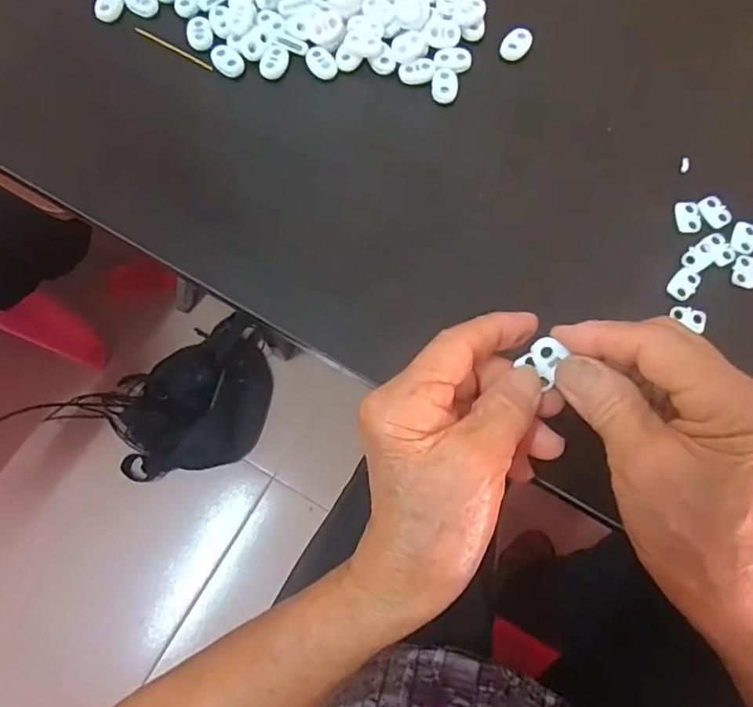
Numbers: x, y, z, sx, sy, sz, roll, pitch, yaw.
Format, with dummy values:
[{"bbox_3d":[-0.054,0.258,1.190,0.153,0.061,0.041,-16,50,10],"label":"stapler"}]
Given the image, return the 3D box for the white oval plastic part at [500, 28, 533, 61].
[{"bbox_3d":[0.086,-0.189,0.349,0.015,0.008,0.021,31,77,8],"label":"white oval plastic part"}]

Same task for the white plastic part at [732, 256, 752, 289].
[{"bbox_3d":[0.202,-0.045,0.311,0.012,0.005,0.018,16,75,5],"label":"white plastic part"}]

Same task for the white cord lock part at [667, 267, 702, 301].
[{"bbox_3d":[0.167,-0.038,0.308,0.013,0.004,0.019,39,78,10],"label":"white cord lock part"}]

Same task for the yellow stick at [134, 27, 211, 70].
[{"bbox_3d":[-0.125,-0.187,0.346,0.060,0.004,0.004,31,77,8],"label":"yellow stick"}]

